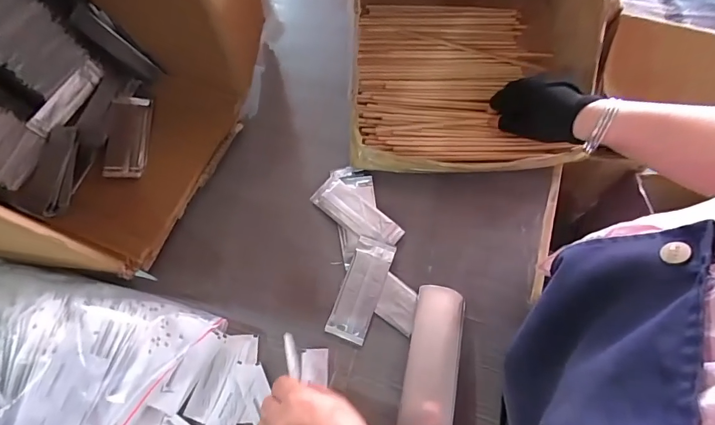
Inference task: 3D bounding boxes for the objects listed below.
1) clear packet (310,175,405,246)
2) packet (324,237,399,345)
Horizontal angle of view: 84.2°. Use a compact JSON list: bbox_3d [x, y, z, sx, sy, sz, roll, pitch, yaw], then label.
[{"bbox_3d":[-0.001,0.003,0.515,0.124,0.007,0.046,39,74,15],"label":"clear packet"},{"bbox_3d":[0.005,0.091,0.479,0.047,0.009,0.122,19,70,9],"label":"packet"}]

